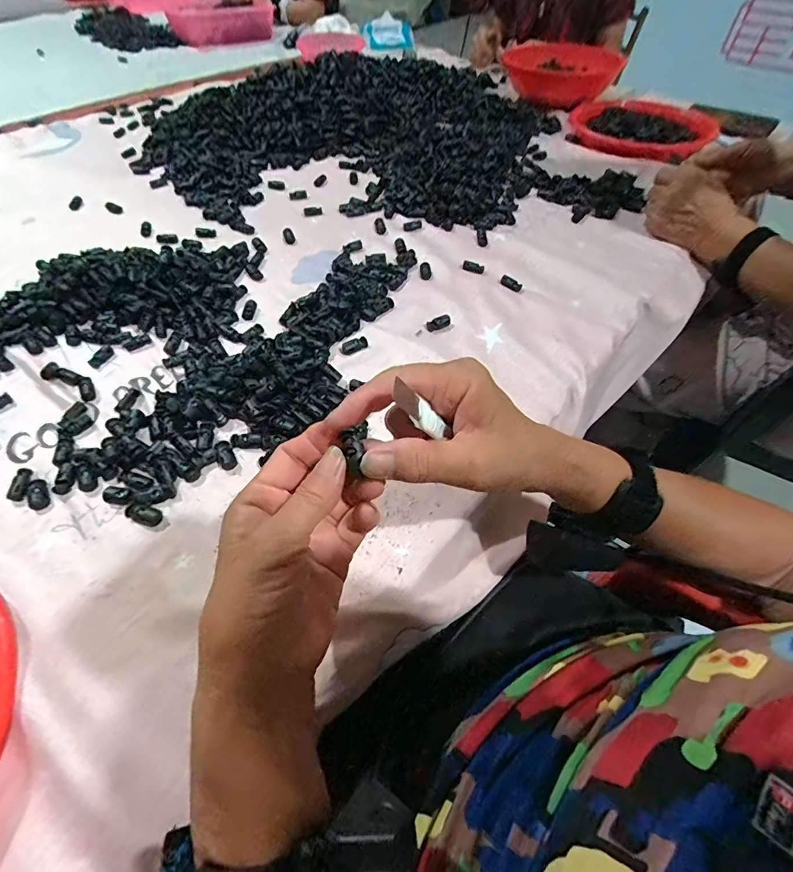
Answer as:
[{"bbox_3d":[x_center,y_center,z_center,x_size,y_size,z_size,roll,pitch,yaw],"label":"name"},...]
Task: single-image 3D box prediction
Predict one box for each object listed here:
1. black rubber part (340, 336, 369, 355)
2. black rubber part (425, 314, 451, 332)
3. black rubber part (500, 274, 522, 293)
[{"bbox_3d":[-0.045,-0.098,0.463,0.030,0.006,0.014,-22,56,-15],"label":"black rubber part"},{"bbox_3d":[0.048,-0.129,0.488,0.031,0.007,0.014,-26,58,-18],"label":"black rubber part"},{"bbox_3d":[0.144,-0.191,0.539,0.012,0.008,0.029,-38,64,-23],"label":"black rubber part"}]

